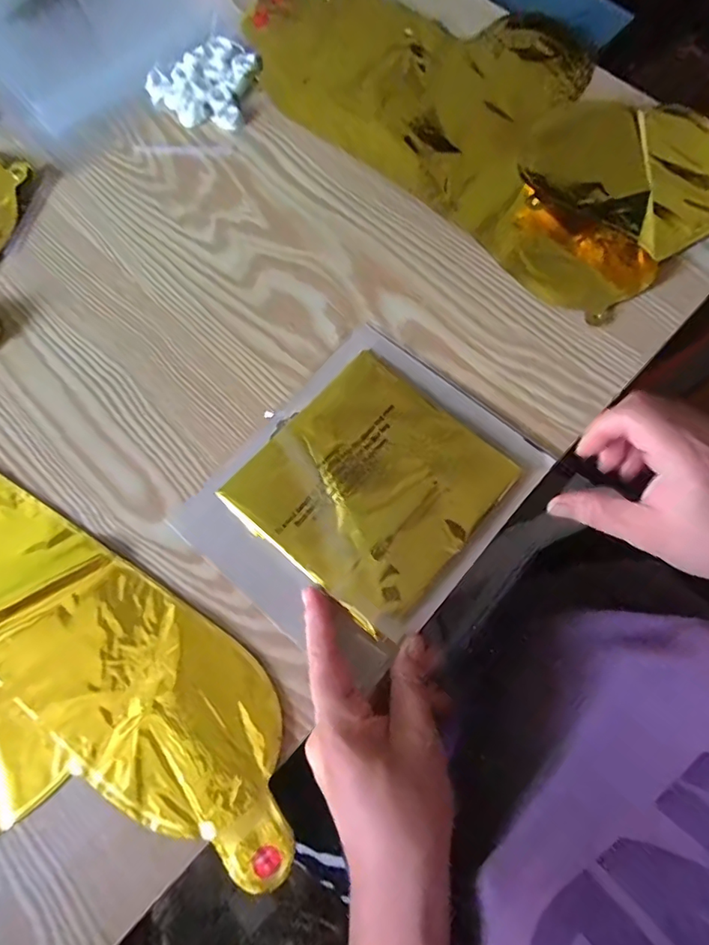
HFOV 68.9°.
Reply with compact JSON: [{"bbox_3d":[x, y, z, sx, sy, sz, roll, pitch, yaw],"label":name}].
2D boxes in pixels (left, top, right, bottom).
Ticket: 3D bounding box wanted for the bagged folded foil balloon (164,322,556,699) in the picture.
[{"bbox_3d":[0.005,0.009,0.328,0.162,0.013,0.190,39,77,16],"label":"bagged folded foil balloon"}]

